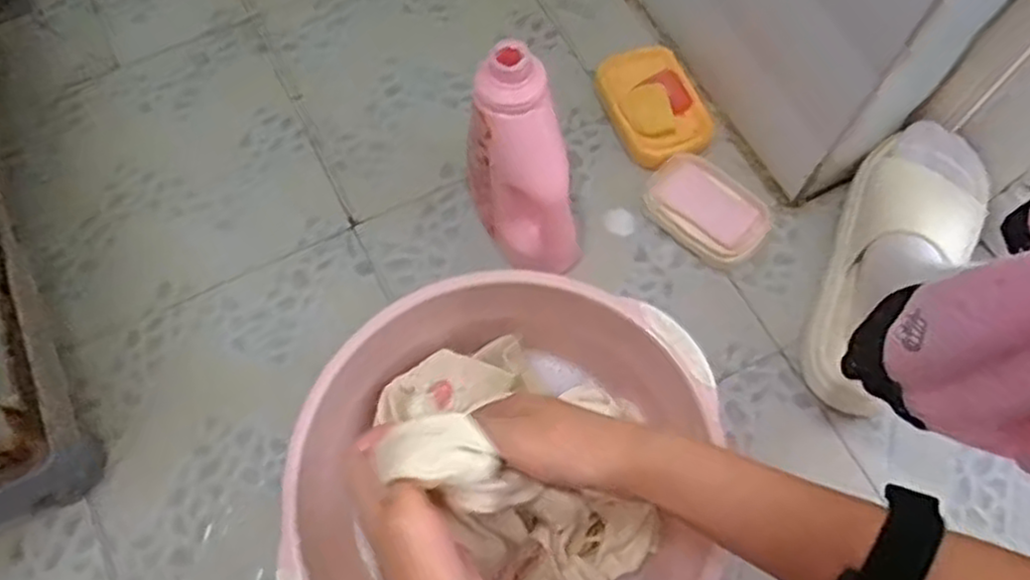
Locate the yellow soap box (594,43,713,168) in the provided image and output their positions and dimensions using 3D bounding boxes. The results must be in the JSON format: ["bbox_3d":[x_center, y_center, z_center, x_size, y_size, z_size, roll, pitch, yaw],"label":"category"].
[{"bbox_3d":[0.148,-0.192,0.781,0.091,0.038,0.134,-24,69,-9],"label":"yellow soap box"}]

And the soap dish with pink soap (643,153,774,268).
[{"bbox_3d":[0.191,-0.082,0.737,0.116,0.030,0.087,42,74,17],"label":"soap dish with pink soap"}]

